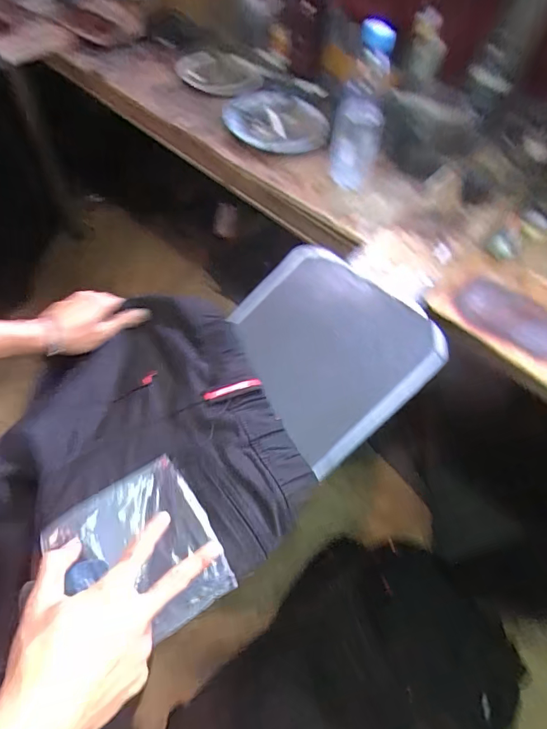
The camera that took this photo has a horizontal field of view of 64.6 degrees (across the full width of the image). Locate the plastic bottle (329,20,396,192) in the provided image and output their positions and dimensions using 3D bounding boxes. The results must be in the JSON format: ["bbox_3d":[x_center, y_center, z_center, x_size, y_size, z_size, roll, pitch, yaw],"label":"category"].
[{"bbox_3d":[0.143,-0.413,0.708,0.070,0.234,0.081,11,58,3],"label":"plastic bottle"}]

